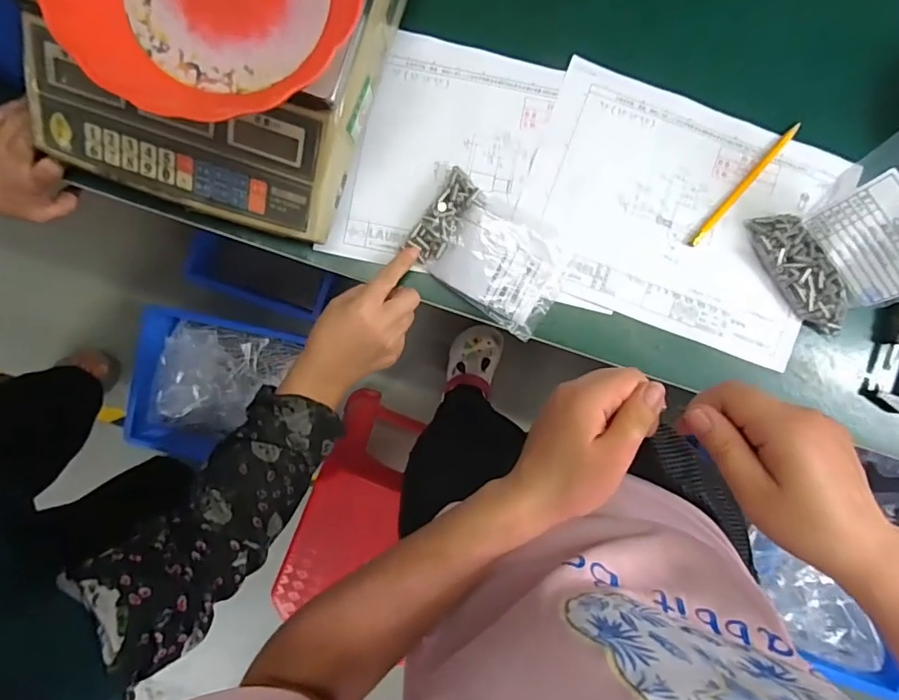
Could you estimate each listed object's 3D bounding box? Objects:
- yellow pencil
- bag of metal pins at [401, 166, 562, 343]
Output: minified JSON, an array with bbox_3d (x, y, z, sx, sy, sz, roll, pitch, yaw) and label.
[{"bbox_3d":[0.280,-0.155,0.495,0.009,0.009,0.145,41,92,-4],"label":"yellow pencil"},{"bbox_3d":[0.038,-0.088,0.488,0.143,0.036,0.090,37,92,-4],"label":"bag of metal pins"}]

